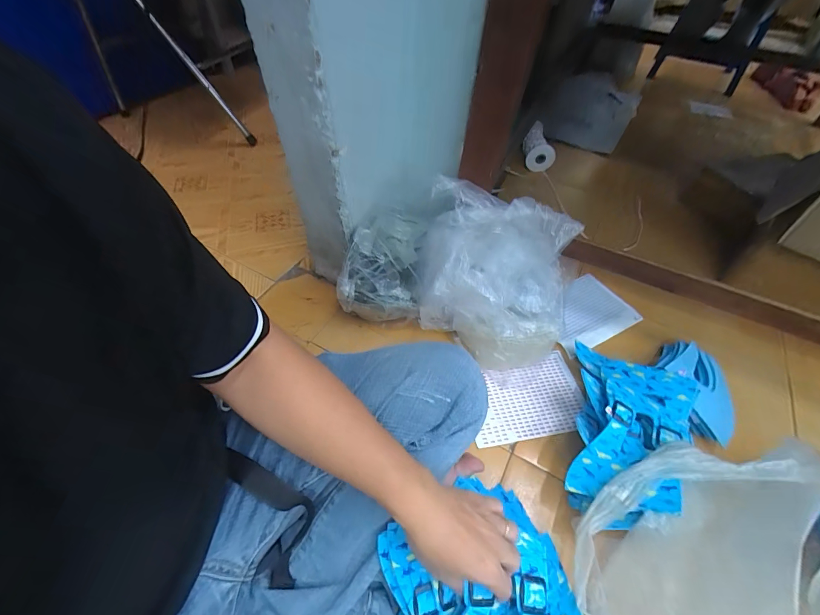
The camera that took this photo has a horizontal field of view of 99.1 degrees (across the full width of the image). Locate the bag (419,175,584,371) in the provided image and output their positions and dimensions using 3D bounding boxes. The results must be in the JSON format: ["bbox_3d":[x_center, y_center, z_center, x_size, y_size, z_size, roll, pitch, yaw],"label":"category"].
[{"bbox_3d":[0.140,-0.037,0.597,0.269,0.252,0.169,15,53,10],"label":"bag"}]

